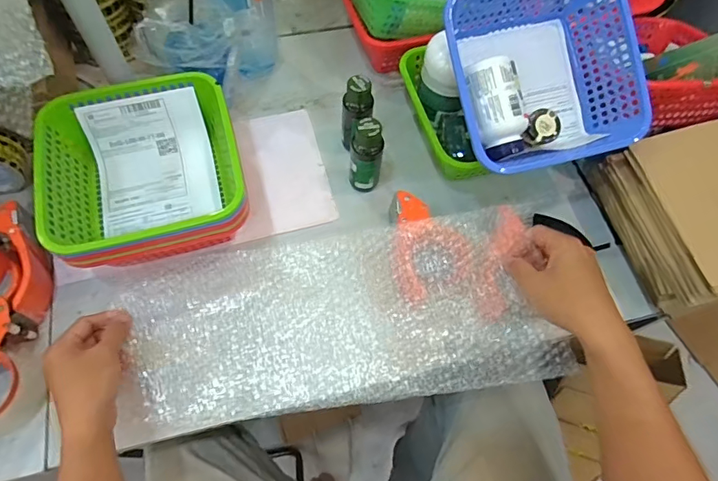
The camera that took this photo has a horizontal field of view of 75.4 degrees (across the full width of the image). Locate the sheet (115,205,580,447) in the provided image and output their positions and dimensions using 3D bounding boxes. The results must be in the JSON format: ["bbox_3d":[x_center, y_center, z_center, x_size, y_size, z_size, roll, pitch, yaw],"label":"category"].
[{"bbox_3d":[-0.033,0.084,0.551,0.475,0.076,0.212,-9,65,2],"label":"sheet"}]

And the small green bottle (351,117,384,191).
[{"bbox_3d":[0.010,-0.109,0.622,0.042,0.120,0.032,7,64,0],"label":"small green bottle"}]

